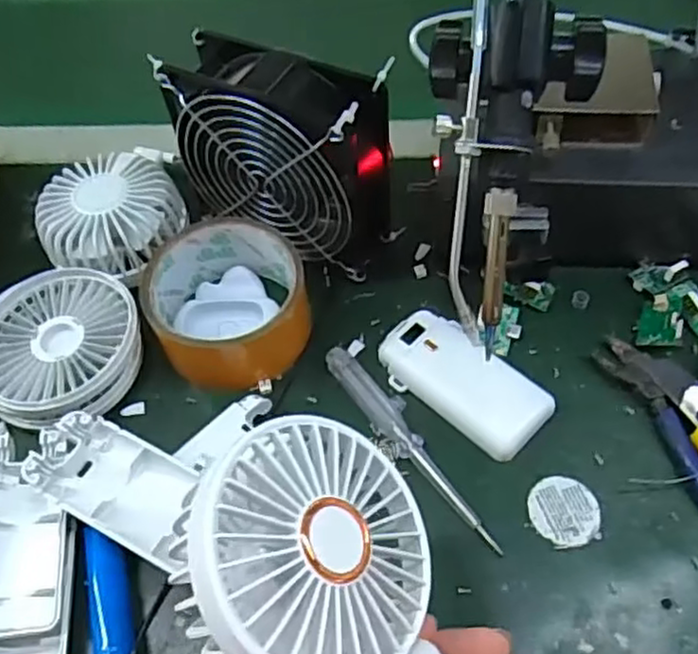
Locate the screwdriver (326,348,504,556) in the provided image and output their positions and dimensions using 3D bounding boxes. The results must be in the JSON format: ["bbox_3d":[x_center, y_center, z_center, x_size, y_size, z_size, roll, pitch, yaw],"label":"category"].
[{"bbox_3d":[0.032,0.058,0.359,0.020,0.008,0.132,-31,59,-16],"label":"screwdriver"}]

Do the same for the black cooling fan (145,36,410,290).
[{"bbox_3d":[-0.040,-0.098,0.397,0.122,0.108,0.052,23,61,19],"label":"black cooling fan"}]

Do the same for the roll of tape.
[{"bbox_3d":[-0.066,-0.014,0.394,0.086,0.040,0.093,-2,56,3],"label":"roll of tape"}]

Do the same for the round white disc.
[{"bbox_3d":[0.104,0.088,0.338,0.033,0.004,0.033,-2,56,3],"label":"round white disc"}]

